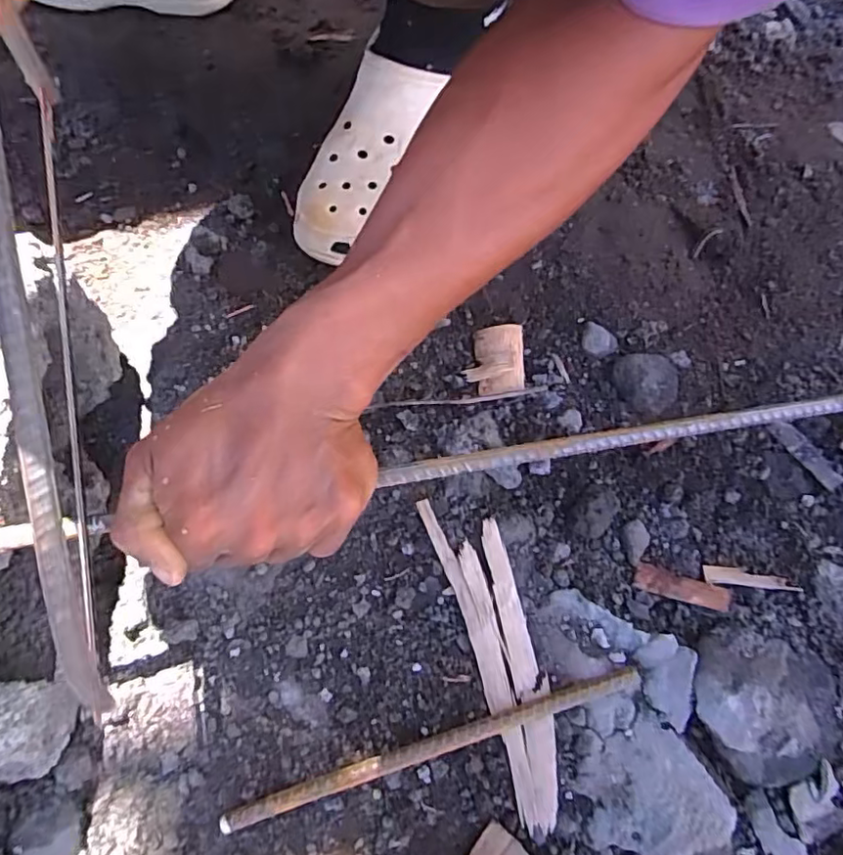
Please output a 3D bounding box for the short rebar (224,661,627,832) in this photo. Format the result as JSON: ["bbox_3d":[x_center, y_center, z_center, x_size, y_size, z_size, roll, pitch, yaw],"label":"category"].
[{"bbox_3d":[0.008,0.182,0.335,0.244,0.013,0.011,-17,74,-3],"label":"short rebar"}]

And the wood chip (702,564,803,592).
[{"bbox_3d":[0.204,0.093,0.363,0.053,0.007,0.011,5,74,3],"label":"wood chip"}]

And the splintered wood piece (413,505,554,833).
[{"bbox_3d":[0.045,0.134,0.351,0.044,0.012,0.187,-14,74,-2],"label":"splintered wood piece"}]

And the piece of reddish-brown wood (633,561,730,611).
[{"bbox_3d":[0.164,0.101,0.369,0.055,0.006,0.016,13,70,25],"label":"piece of reddish-brown wood"}]

